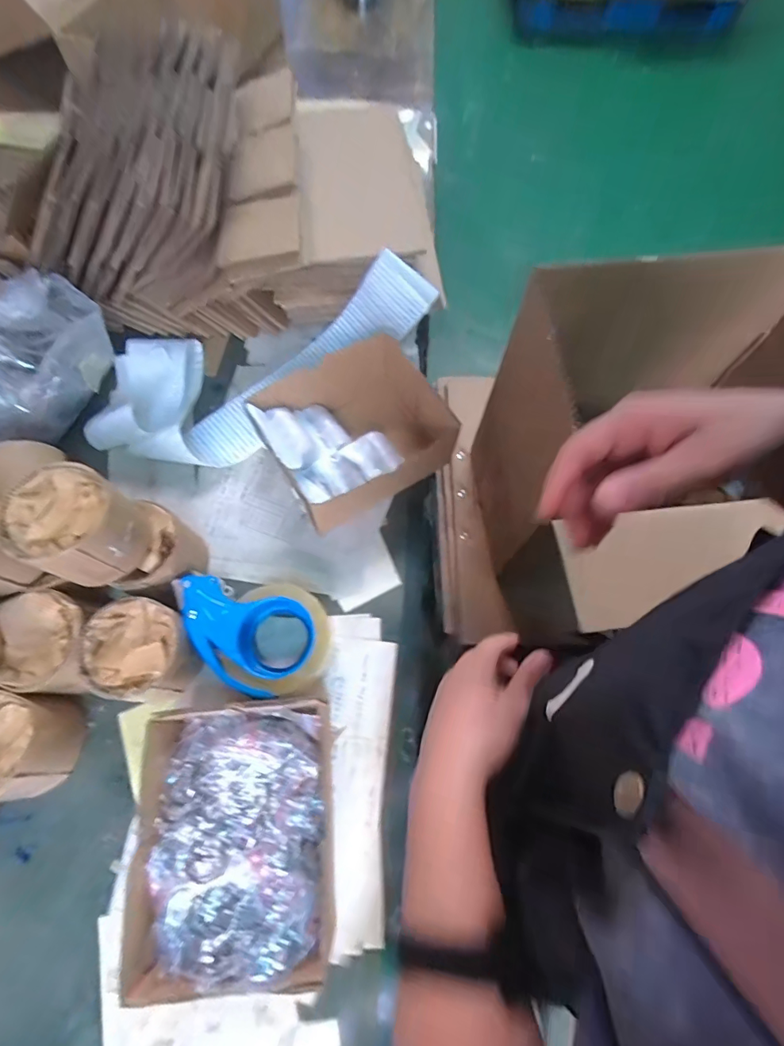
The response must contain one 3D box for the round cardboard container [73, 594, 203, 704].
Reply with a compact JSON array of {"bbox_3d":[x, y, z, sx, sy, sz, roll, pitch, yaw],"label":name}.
[{"bbox_3d":[-0.245,0.127,0.469,0.096,0.071,0.088,1,69,-1],"label":"round cardboard container"}]

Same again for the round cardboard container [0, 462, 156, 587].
[{"bbox_3d":[-0.289,0.003,0.441,0.087,0.084,0.093,1,69,-1],"label":"round cardboard container"}]

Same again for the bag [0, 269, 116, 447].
[{"bbox_3d":[-0.436,-0.179,0.538,0.115,0.160,0.214,27,70,9],"label":"bag"}]

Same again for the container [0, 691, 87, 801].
[{"bbox_3d":[-0.350,0.206,0.439,0.079,0.083,0.086,1,69,-1],"label":"container"}]

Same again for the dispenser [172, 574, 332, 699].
[{"bbox_3d":[-0.146,0.110,0.493,0.161,0.058,0.107,25,70,8],"label":"dispenser"}]

